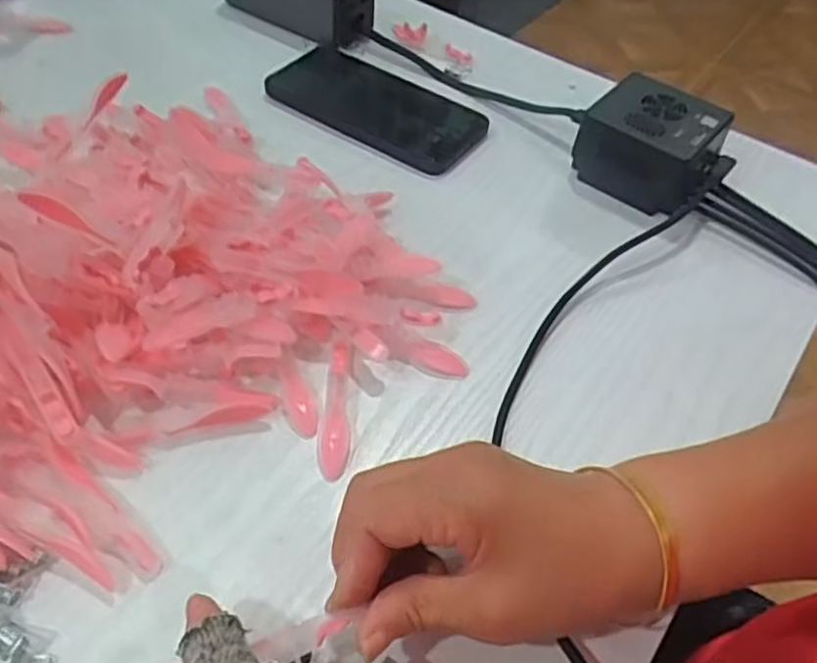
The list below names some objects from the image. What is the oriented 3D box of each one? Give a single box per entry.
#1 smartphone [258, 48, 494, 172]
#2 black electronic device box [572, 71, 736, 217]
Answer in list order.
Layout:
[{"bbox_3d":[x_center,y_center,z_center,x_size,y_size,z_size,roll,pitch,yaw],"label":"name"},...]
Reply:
[{"bbox_3d":[-0.022,-0.165,0.521,0.160,0.010,0.081,28,51,17],"label":"smartphone"},{"bbox_3d":[0.163,-0.121,0.476,0.085,0.052,0.067,36,54,23],"label":"black electronic device box"}]

